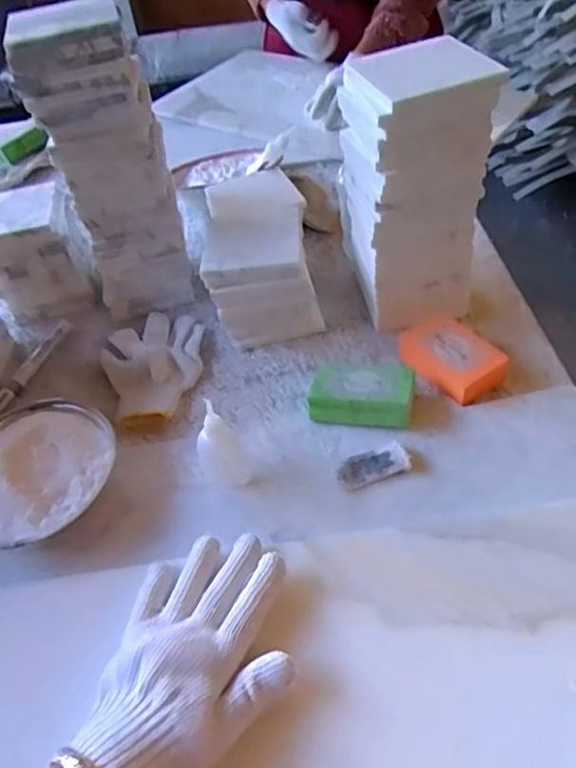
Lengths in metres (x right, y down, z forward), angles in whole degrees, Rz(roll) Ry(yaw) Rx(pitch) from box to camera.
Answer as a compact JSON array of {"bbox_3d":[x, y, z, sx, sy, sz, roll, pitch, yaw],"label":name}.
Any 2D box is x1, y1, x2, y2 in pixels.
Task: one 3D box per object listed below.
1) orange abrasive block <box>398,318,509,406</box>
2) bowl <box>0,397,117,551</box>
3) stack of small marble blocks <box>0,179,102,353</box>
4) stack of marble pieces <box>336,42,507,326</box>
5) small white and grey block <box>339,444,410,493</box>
[{"bbox_3d":[0.156,-0.023,0.573,0.063,0.033,0.093,-32,53,-22],"label":"orange abrasive block"},{"bbox_3d":[-0.226,0.081,0.522,0.142,0.046,0.137,-3,48,3],"label":"bowl"},{"bbox_3d":[-0.305,-0.153,0.722,0.120,0.135,0.120,-16,48,-8],"label":"stack of small marble blocks"},{"bbox_3d":[0.118,-0.180,0.582,0.108,0.264,0.111,-13,48,-6],"label":"stack of marble pieces"},{"bbox_3d":[0.074,0.071,0.510,0.060,0.008,0.030,-17,49,-10],"label":"small white and grey block"}]

